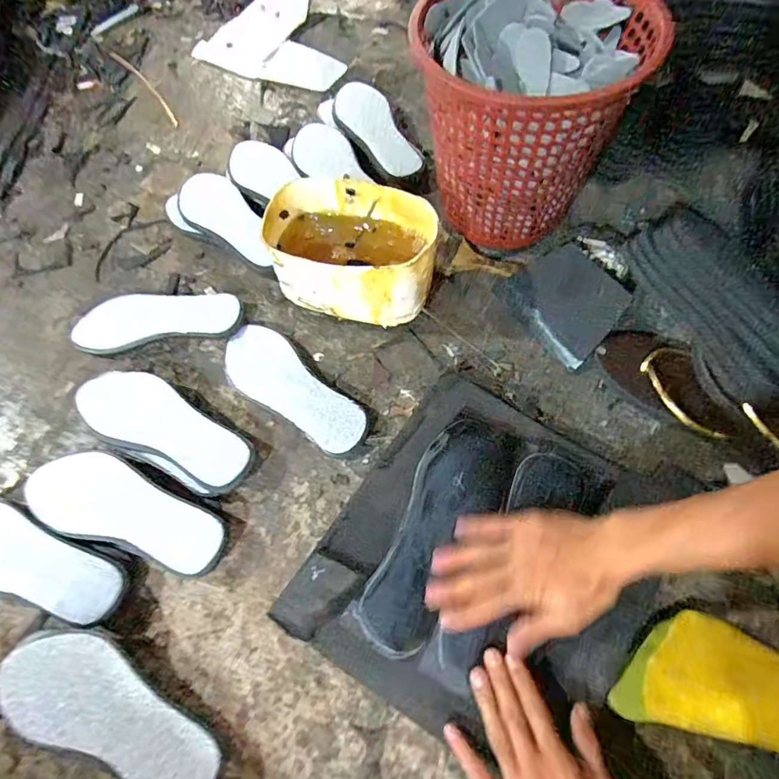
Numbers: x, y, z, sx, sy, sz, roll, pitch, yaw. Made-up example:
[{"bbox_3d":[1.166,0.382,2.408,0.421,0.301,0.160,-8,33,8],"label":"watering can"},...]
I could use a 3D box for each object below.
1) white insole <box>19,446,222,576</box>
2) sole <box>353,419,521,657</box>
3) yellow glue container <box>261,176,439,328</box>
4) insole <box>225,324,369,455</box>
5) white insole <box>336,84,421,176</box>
[{"bbox_3d":[-0.293,0.136,0.526,0.235,0.041,0.089,18,67,8],"label":"white insole"},{"bbox_3d":[0.056,0.142,0.483,0.091,0.022,0.250,23,68,12],"label":"sole"},{"bbox_3d":[-0.047,-0.170,0.590,0.208,0.113,0.132,19,72,8],"label":"yellow glue container"},{"bbox_3d":[-0.124,0.001,0.588,0.217,0.030,0.082,37,72,18],"label":"insole"},{"bbox_3d":[-0.018,-0.412,0.738,0.079,0.017,0.200,-27,76,-13],"label":"white insole"}]

